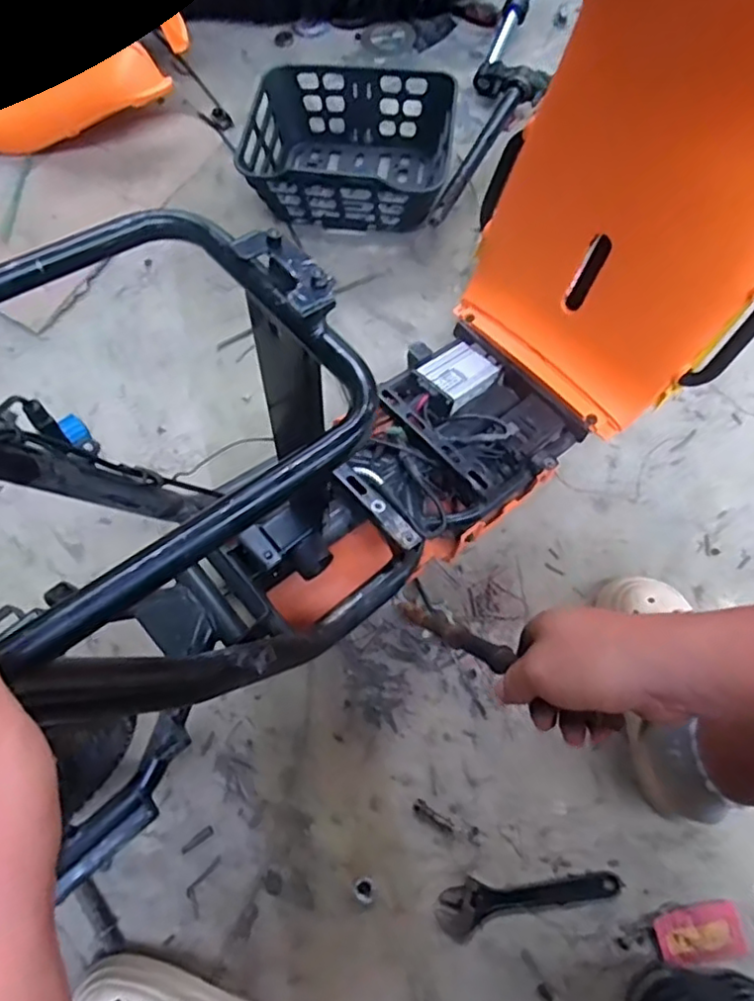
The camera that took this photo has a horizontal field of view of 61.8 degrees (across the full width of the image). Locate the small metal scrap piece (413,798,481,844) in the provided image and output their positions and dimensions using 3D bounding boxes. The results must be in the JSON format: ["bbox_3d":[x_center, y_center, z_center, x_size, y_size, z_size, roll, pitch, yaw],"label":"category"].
[{"bbox_3d":[0.078,0.359,0.704,0.080,0.010,0.015,24,72,11],"label":"small metal scrap piece"}]

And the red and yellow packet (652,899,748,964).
[{"bbox_3d":[0.339,0.456,0.661,0.085,0.011,0.050,-13,69,-3],"label":"red and yellow packet"}]

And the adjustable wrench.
[{"bbox_3d":[0.162,0.423,0.677,0.195,0.013,0.050,-14,69,-4],"label":"adjustable wrench"}]

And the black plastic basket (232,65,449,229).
[{"bbox_3d":[-0.046,-0.568,1.011,0.320,0.118,0.270,8,69,5],"label":"black plastic basket"}]

